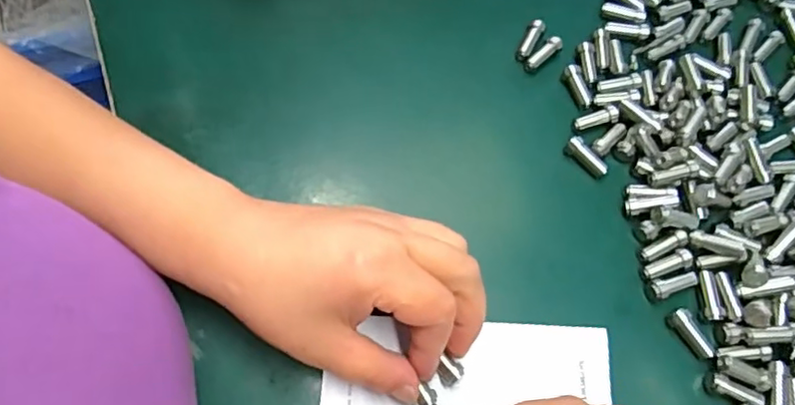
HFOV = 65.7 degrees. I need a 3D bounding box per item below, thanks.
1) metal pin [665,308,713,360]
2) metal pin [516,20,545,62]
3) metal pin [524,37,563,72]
[{"bbox_3d":[0.148,0.066,0.309,0.010,0.007,0.026,-30,71,-14],"label":"metal pin"},{"bbox_3d":[0.081,-0.099,0.375,0.008,0.006,0.030,26,68,8],"label":"metal pin"},{"bbox_3d":[0.088,-0.090,0.374,0.027,0.007,0.007,-40,74,-4],"label":"metal pin"}]

